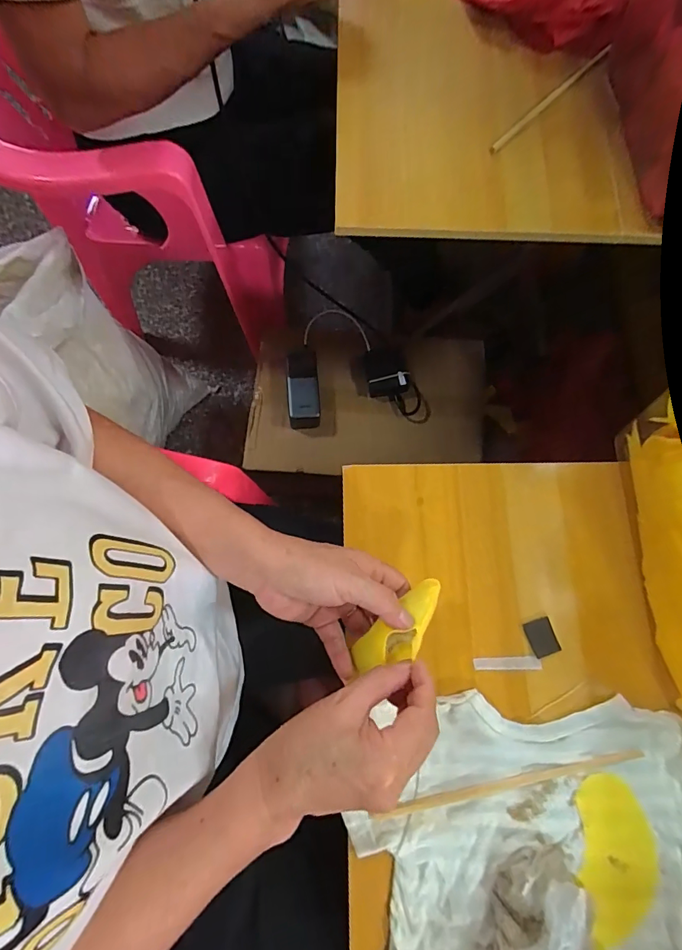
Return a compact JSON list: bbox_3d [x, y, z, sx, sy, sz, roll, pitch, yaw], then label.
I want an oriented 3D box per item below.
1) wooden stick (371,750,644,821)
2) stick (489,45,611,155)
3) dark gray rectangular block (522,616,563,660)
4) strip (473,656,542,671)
[{"bbox_3d":[0.138,0.252,0.353,0.224,0.006,0.009,-10,76,-4],"label":"wooden stick"},{"bbox_3d":[0.240,-0.430,0.492,0.009,0.006,0.215,43,79,9],"label":"stick"},{"bbox_3d":[0.179,0.145,0.386,0.024,0.004,0.031,-20,77,-6],"label":"dark gray rectangular block"},{"bbox_3d":[0.147,0.166,0.381,0.059,0.004,0.011,-1,76,-1],"label":"strip"}]

